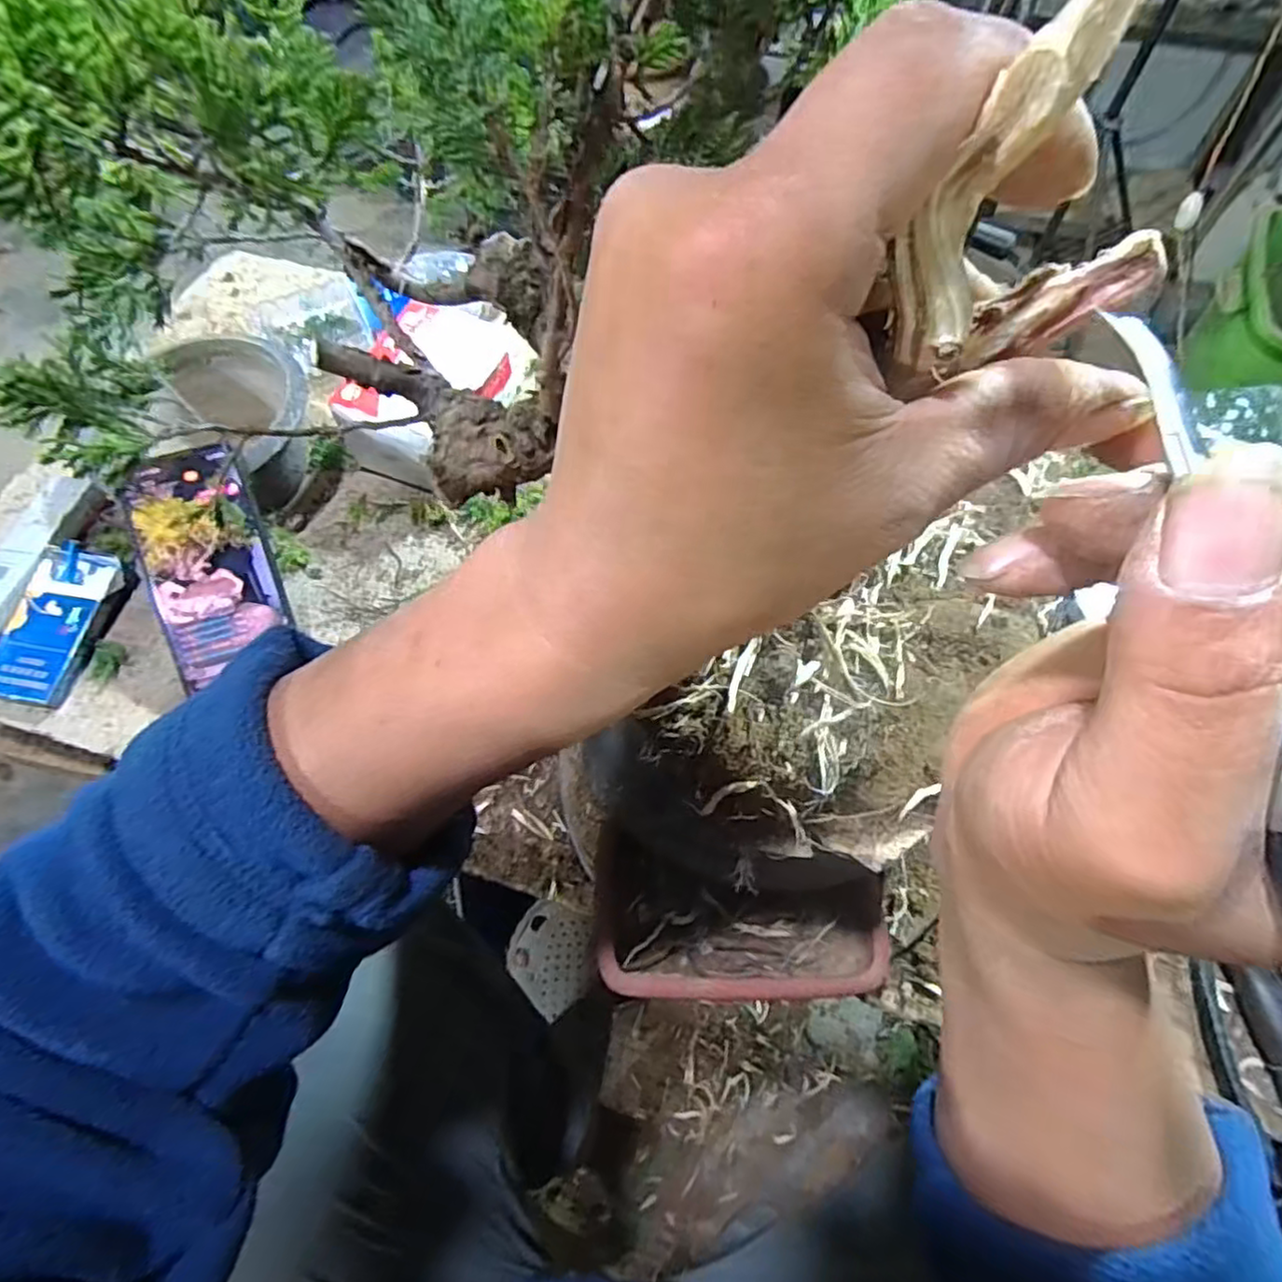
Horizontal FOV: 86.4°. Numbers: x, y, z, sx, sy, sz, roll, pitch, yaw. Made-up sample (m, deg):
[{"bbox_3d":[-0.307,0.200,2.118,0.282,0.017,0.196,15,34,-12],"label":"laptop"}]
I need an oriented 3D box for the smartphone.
[{"bbox_3d":[-0.286,-0.051,0.451,0.077,0.012,0.141,-16,99,-13],"label":"smartphone"}]

